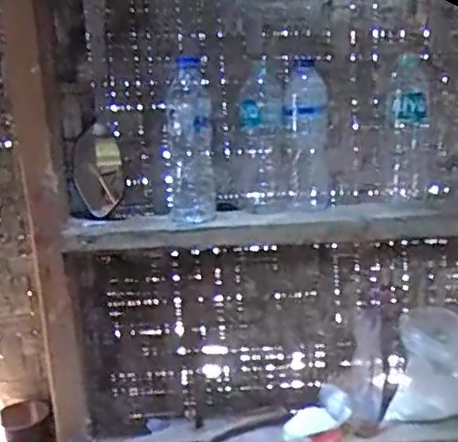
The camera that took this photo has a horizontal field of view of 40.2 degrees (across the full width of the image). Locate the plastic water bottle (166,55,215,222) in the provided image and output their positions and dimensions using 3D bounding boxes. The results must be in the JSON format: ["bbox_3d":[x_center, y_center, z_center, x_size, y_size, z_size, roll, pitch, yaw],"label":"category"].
[{"bbox_3d":[-0.057,-0.118,0.933,0.073,0.219,0.075,-4,15,-6],"label":"plastic water bottle"}]

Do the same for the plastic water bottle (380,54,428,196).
[{"bbox_3d":[0.268,-0.142,0.968,0.072,0.198,0.061,2,16,16],"label":"plastic water bottle"}]

